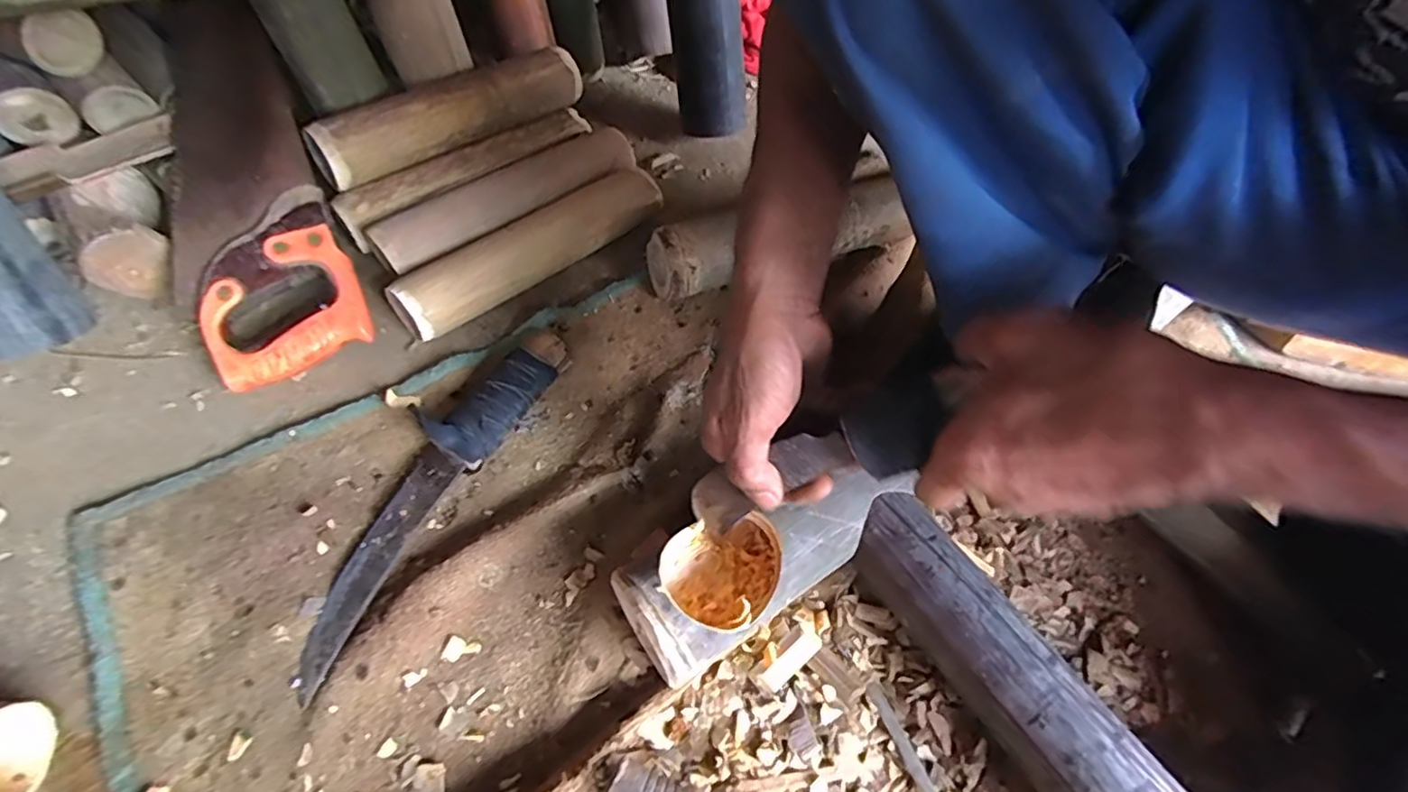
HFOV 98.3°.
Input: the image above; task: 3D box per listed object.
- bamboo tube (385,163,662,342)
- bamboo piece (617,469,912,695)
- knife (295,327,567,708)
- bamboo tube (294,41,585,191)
[{"bbox_3d":[-0.158,-0.138,0.573,0.265,0.052,0.053,-36,66,-25],"label":"bamboo tube"},{"bbox_3d":[0.027,0.103,0.407,0.171,0.066,0.089,-29,63,-22],"label":"bamboo piece"},{"bbox_3d":[-0.200,0.060,0.445,0.059,0.033,0.288,22,57,10],"label":"knife"},{"bbox_3d":[-0.242,-0.275,0.589,0.258,0.061,0.048,-34,65,-24],"label":"bamboo tube"}]

